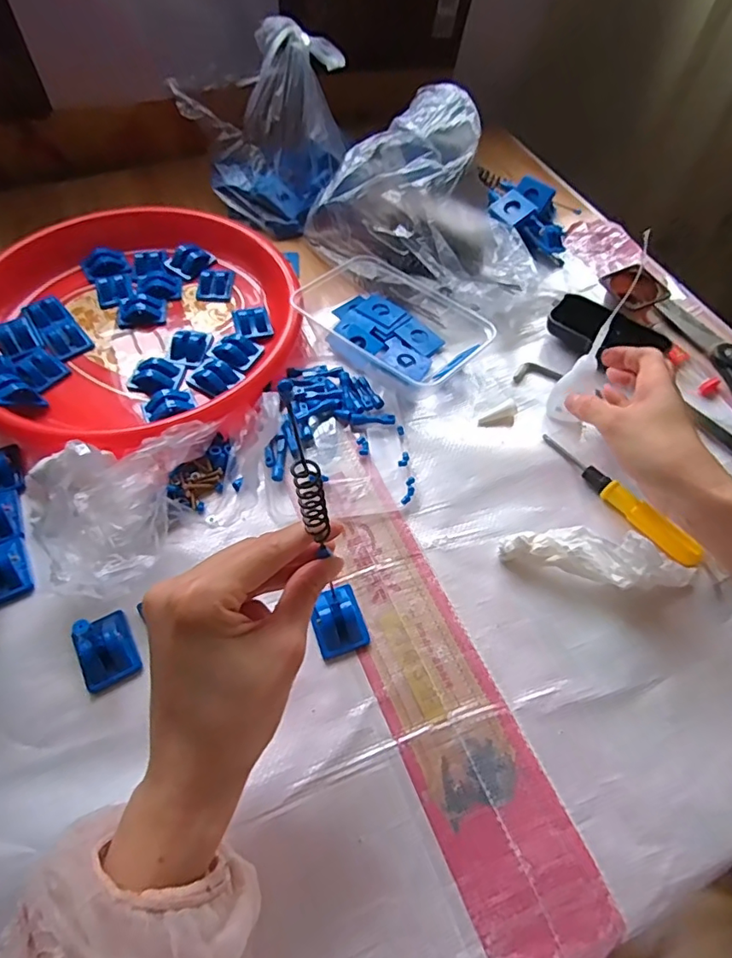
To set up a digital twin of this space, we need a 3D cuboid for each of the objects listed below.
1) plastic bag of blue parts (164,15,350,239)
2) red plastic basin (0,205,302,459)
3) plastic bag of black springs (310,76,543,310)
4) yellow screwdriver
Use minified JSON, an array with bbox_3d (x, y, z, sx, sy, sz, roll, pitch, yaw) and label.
[{"bbox_3d":[-0.101,-0.361,0.561,0.172,0.148,0.120,-11,59,-10],"label":"plastic bag of blue parts"},{"bbox_3d":[-0.212,-0.143,0.499,0.286,0.042,0.289,1,58,-2],"label":"red plastic basin"},{"bbox_3d":[0.065,-0.270,0.522,0.221,0.129,0.125,33,62,17],"label":"plastic bag of black springs"},{"bbox_3d":[0.194,0.012,0.417,0.013,0.022,0.141,-31,64,-20],"label":"yellow screwdriver"}]

